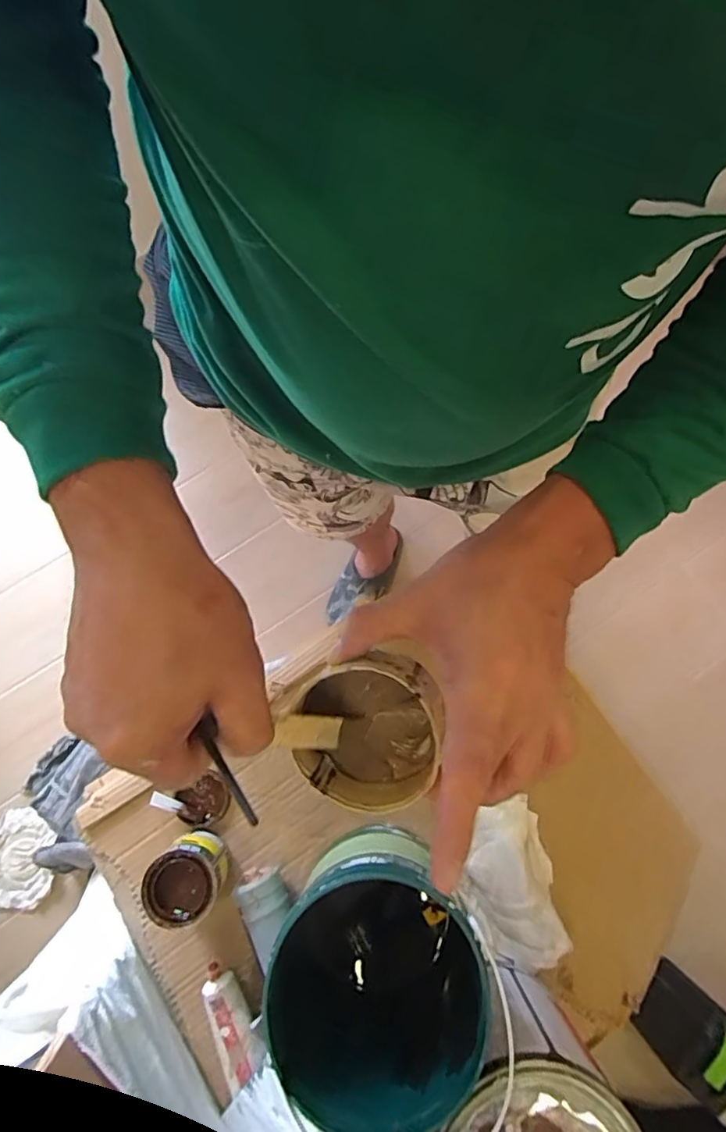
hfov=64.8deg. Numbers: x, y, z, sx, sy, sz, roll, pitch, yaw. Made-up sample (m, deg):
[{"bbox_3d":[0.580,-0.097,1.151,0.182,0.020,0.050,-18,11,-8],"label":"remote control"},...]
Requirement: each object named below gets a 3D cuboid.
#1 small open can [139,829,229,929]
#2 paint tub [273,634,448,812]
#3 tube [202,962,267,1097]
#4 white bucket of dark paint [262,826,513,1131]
[{"bbox_3d":[-0.180,0.324,0.594,0.073,0.064,0.080,0,77,0],"label":"small open can"},{"bbox_3d":[0.008,0.092,0.341,0.088,0.068,0.088,2,97,16],"label":"paint tub"},{"bbox_3d":[-0.132,0.464,0.580,0.050,0.021,0.108,-25,78,-5],"label":"tube"},{"bbox_3d":[0.015,0.355,0.515,0.161,0.205,0.181,-21,78,-4],"label":"white bucket of dark paint"}]

